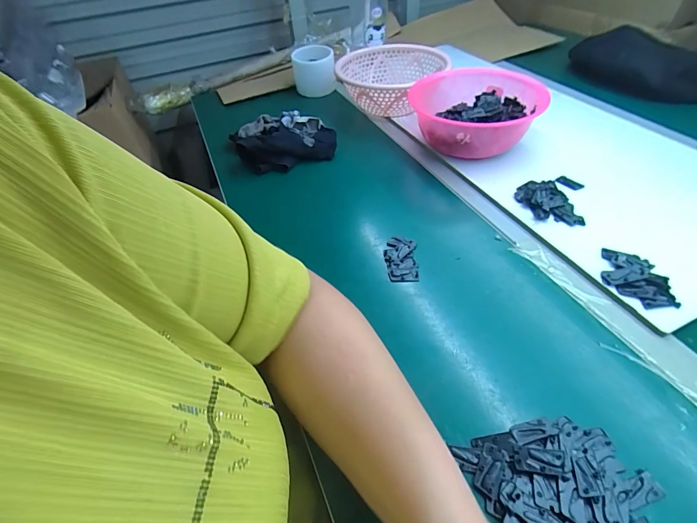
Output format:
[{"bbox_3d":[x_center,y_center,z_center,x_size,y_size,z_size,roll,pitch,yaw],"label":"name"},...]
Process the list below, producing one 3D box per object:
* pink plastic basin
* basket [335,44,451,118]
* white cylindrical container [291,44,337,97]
[{"bbox_3d":[0.194,-0.221,0.552,0.185,0.081,0.175,-2,46,3],"label":"pink plastic basin"},{"bbox_3d":[0.080,-0.328,0.666,0.196,0.082,0.184,5,47,10],"label":"basket"},{"bbox_3d":[-0.074,-0.408,0.760,0.087,0.079,0.072,-8,46,-2],"label":"white cylindrical container"}]

